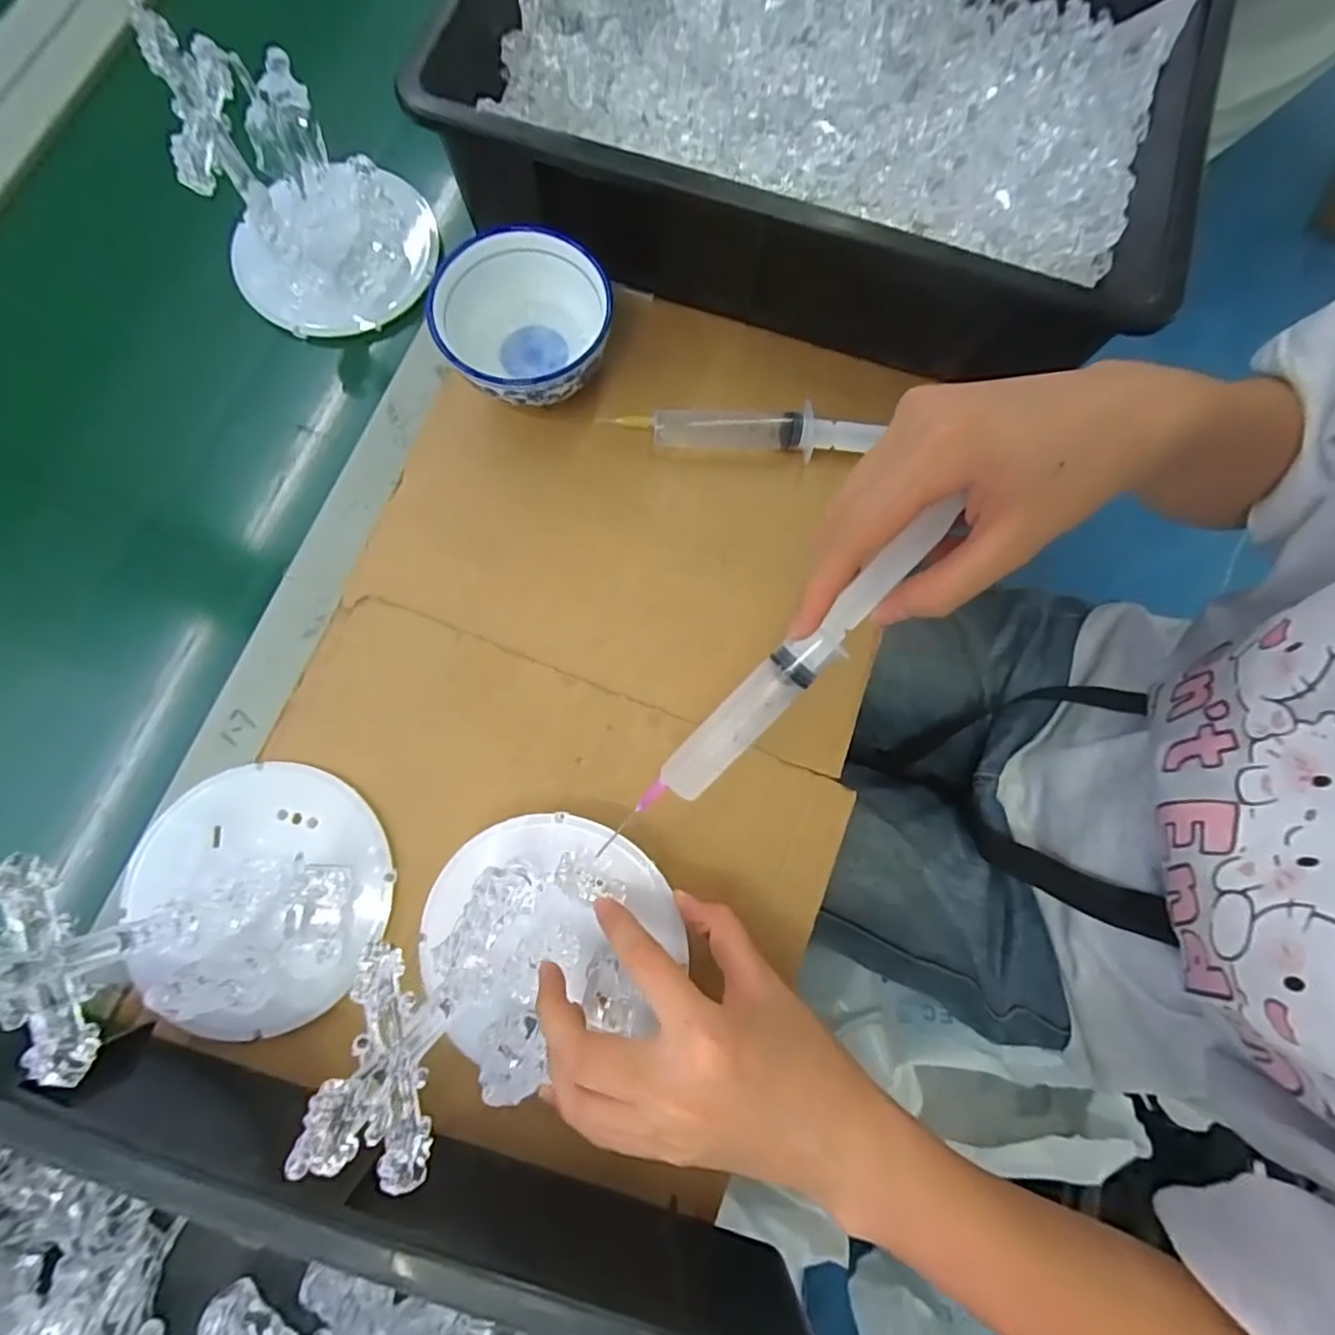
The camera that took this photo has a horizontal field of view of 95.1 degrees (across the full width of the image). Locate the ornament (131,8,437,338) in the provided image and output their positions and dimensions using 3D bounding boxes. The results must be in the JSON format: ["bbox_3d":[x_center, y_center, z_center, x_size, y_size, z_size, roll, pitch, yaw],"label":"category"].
[{"bbox_3d":[-0.218,-0.289,0.359,0.124,0.124,0.110,-25,79,-7],"label":"ornament"}]

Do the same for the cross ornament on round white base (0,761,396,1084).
[{"bbox_3d":[-0.204,0.100,0.260,0.125,0.119,0.116,0,77,-2],"label":"cross ornament on round white base"}]

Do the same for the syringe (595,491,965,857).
[{"bbox_3d":[0.045,0.009,0.260,0.021,0.019,0.196,45,103,8],"label":"syringe"}]

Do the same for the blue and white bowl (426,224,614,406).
[{"bbox_3d":[-0.081,-0.192,0.356,0.094,0.053,0.098,0,77,-2],"label":"blue and white bowl"}]

